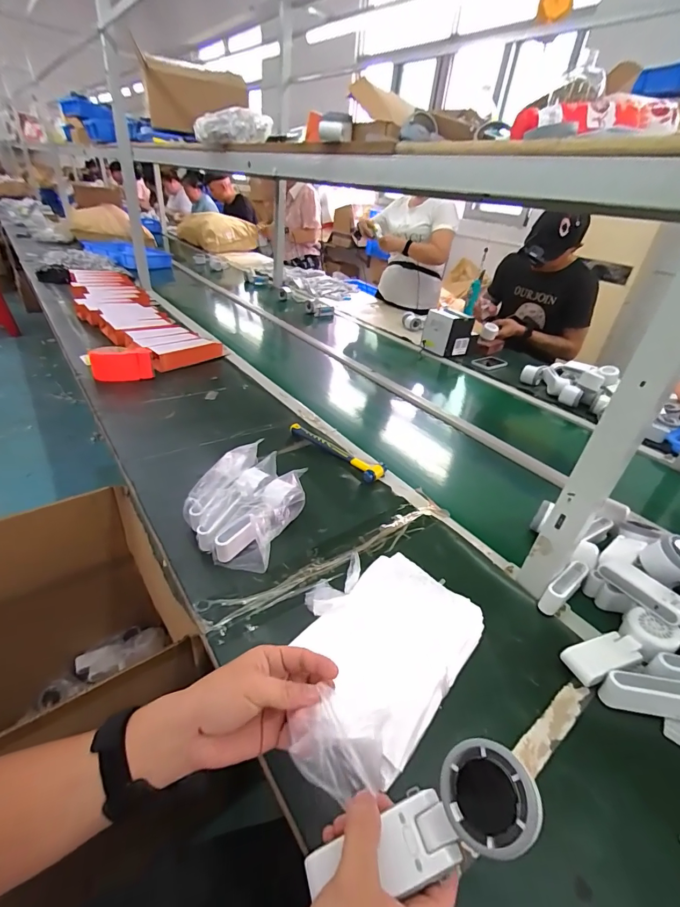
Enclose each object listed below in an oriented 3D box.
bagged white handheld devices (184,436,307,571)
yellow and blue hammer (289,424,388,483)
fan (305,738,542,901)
[{"bbox_3d":[-0.152,0.078,0.636,0.164,0.070,0.199,17,35,13],"label":"bagged white handheld devices"},{"bbox_3d":[-0.014,-0.005,0.826,0.237,0.022,0.051,27,39,27],"label":"yellow and blue hammer"},{"bbox_3d":[0.053,0.249,0.260,0.159,0.026,0.054,-34,37,8],"label":"fan"}]

